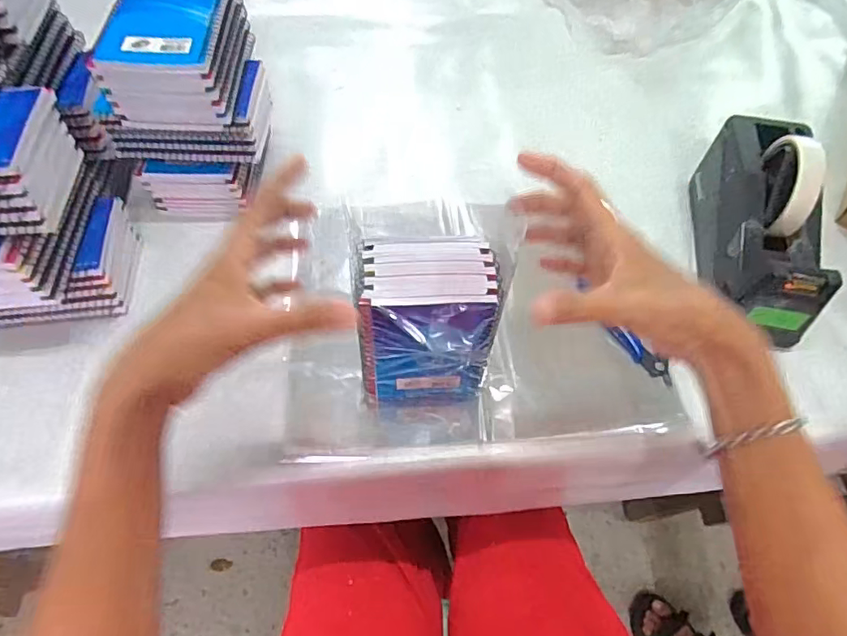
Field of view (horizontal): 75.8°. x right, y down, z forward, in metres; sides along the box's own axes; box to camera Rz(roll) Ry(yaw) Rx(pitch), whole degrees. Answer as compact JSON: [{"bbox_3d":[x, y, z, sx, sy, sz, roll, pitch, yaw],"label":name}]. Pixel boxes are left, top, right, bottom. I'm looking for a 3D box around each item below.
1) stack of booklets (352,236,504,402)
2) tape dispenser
[{"bbox_3d":[0.002,0.003,0.412,0.097,0.138,0.066,-2,58,-2],"label":"stack of booklets"},{"bbox_3d":[0.308,-0.088,0.495,0.079,0.115,0.200,6,58,3],"label":"tape dispenser"}]

